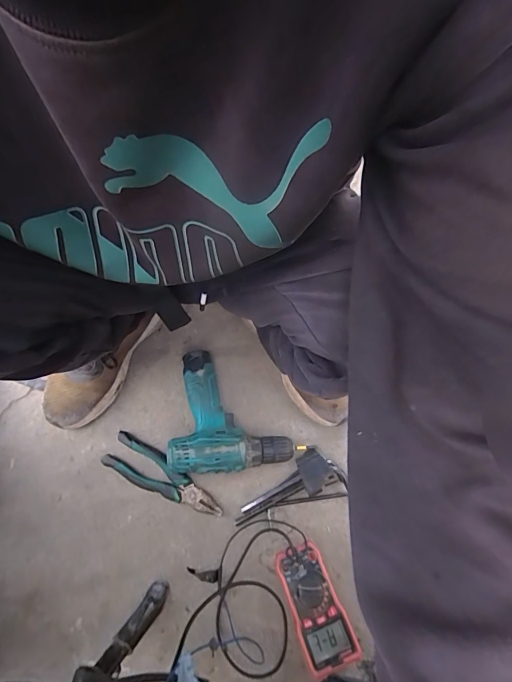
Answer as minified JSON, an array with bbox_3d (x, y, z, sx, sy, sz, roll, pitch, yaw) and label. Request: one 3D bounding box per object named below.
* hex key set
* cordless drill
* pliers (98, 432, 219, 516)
[{"bbox_3d":[0.047,0.212,0.591,0.162,0.025,0.075,-10,66,-10],"label":"hex key set"},{"bbox_3d":[-0.037,0.108,0.625,0.195,0.051,0.190,-2,65,-6],"label":"cordless drill"},{"bbox_3d":[-0.139,0.207,0.593,0.192,0.019,0.053,29,65,8],"label":"pliers"}]

